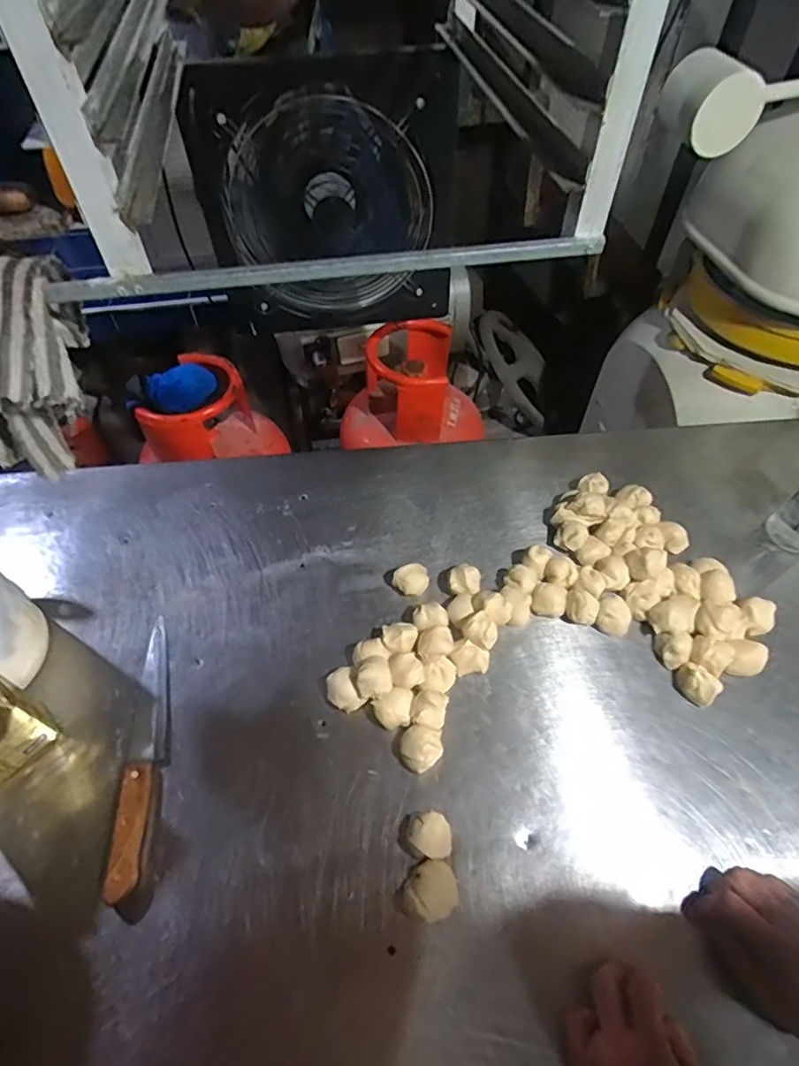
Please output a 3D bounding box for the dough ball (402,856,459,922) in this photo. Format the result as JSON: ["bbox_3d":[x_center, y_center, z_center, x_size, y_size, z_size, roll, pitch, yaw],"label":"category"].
[{"bbox_3d":[0.032,0.347,0.539,0.050,0.029,0.049,0,56,1],"label":"dough ball"}]

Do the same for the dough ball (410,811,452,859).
[{"bbox_3d":[0.034,0.307,0.559,0.043,0.036,0.037,32,62,21],"label":"dough ball"}]

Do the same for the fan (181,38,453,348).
[{"bbox_3d":[-0.104,-0.488,0.815,0.367,0.338,0.127,-7,54,-5],"label":"fan"}]

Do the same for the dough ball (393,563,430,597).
[{"bbox_3d":[0.018,0.063,0.730,0.046,0.025,0.039,-19,58,-11],"label":"dough ball"}]

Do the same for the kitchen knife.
[{"bbox_3d":[-0.287,0.234,0.626,0.039,0.017,0.301,-4,56,-2],"label":"kitchen knife"}]

